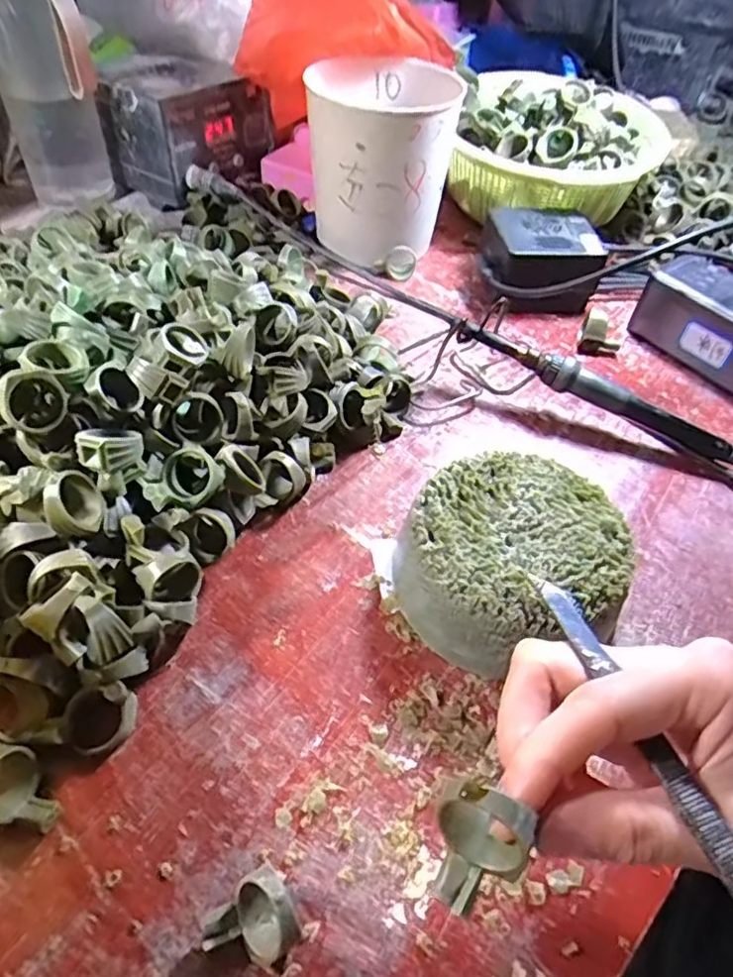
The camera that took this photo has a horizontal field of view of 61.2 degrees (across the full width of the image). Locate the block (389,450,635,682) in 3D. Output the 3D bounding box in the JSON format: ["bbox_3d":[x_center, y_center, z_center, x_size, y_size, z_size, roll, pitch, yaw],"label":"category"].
[{"bbox_3d":[0.069,0.035,0.297,0.098,0.046,0.099,3,49,-3],"label":"block"}]

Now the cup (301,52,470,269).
[{"bbox_3d":[0.011,-0.256,0.493,0.101,0.122,0.110,3,49,-3],"label":"cup"}]

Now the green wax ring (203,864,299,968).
[{"bbox_3d":[-0.035,0.142,0.203,0.026,0.028,0.029,34,54,22],"label":"green wax ring"}]

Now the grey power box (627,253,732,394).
[{"bbox_3d":[0.258,-0.108,0.435,0.052,0.052,0.129,-28,57,-26],"label":"grey power box"}]

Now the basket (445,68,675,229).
[{"bbox_3d":[0.160,-0.276,0.533,0.171,0.108,0.145,16,50,8],"label":"basket"}]

